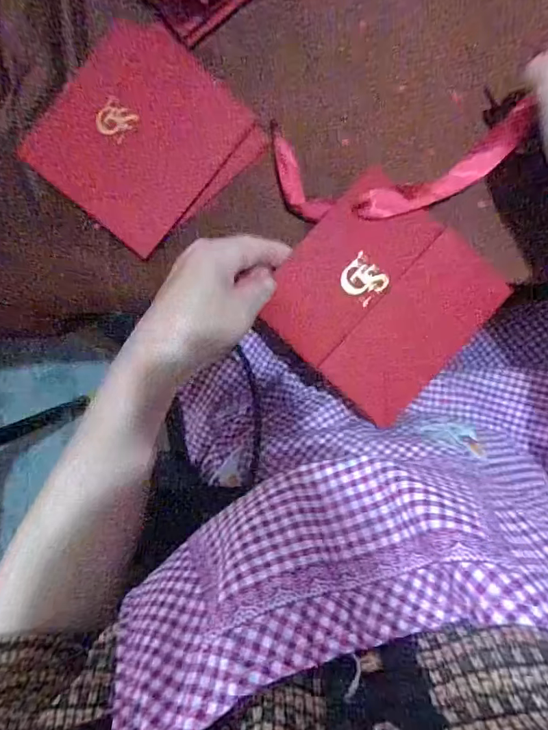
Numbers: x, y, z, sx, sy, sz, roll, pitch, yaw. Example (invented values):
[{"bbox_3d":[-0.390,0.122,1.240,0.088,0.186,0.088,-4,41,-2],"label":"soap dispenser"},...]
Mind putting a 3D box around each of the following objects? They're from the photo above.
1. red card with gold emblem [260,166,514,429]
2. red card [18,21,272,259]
[{"bbox_3d":[0.081,-0.049,0.346,0.140,0.005,0.139,42,91,-6],"label":"red card with gold emblem"},{"bbox_3d":[-0.107,-0.182,0.375,0.147,0.008,0.156,-45,83,2],"label":"red card"}]

